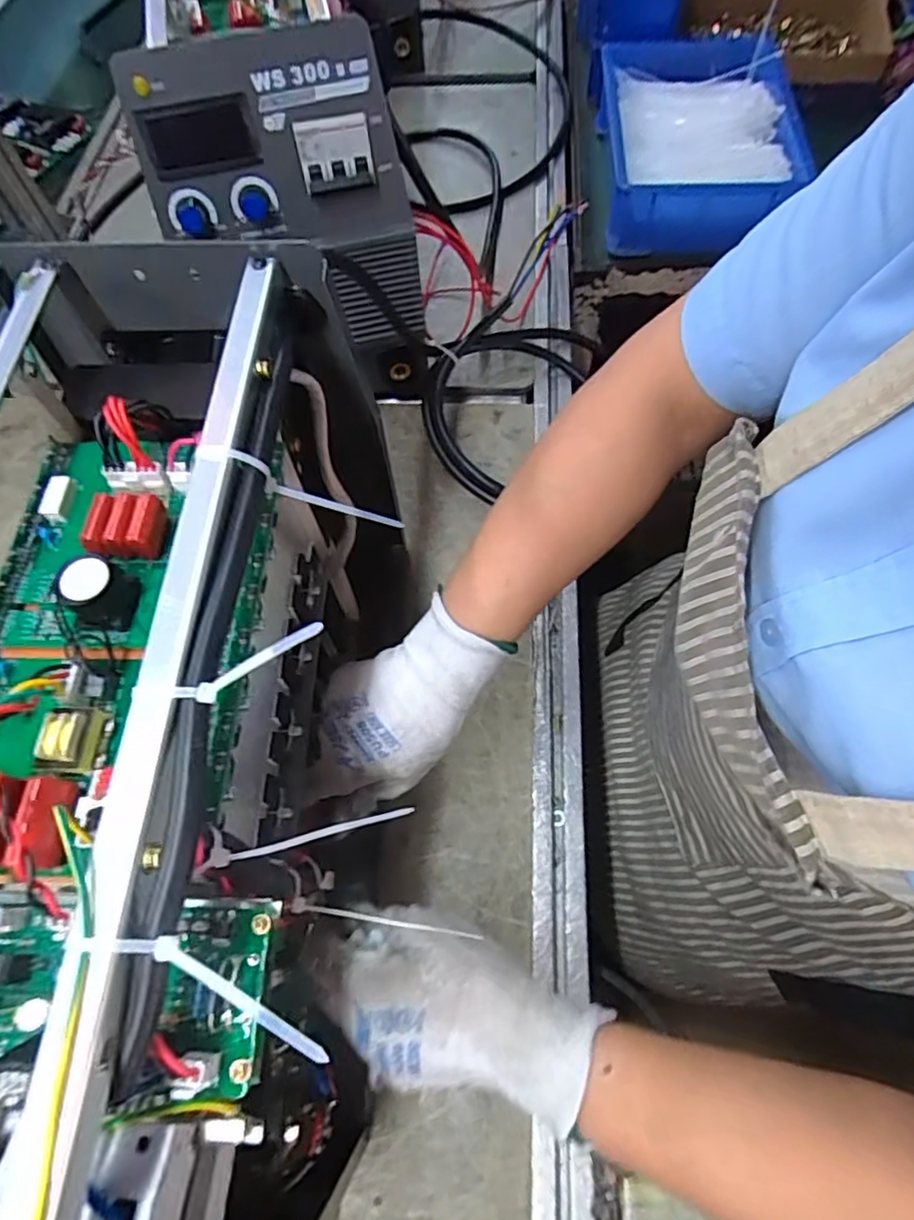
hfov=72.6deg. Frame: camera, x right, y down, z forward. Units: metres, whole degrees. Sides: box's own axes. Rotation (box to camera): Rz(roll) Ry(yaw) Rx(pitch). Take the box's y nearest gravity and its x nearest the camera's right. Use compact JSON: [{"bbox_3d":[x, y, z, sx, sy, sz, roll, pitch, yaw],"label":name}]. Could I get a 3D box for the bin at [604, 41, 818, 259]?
[{"bbox_3d":[0.292,-0.576,0.769,0.215,0.080,0.313,1,66,3],"label":"bin"}]

